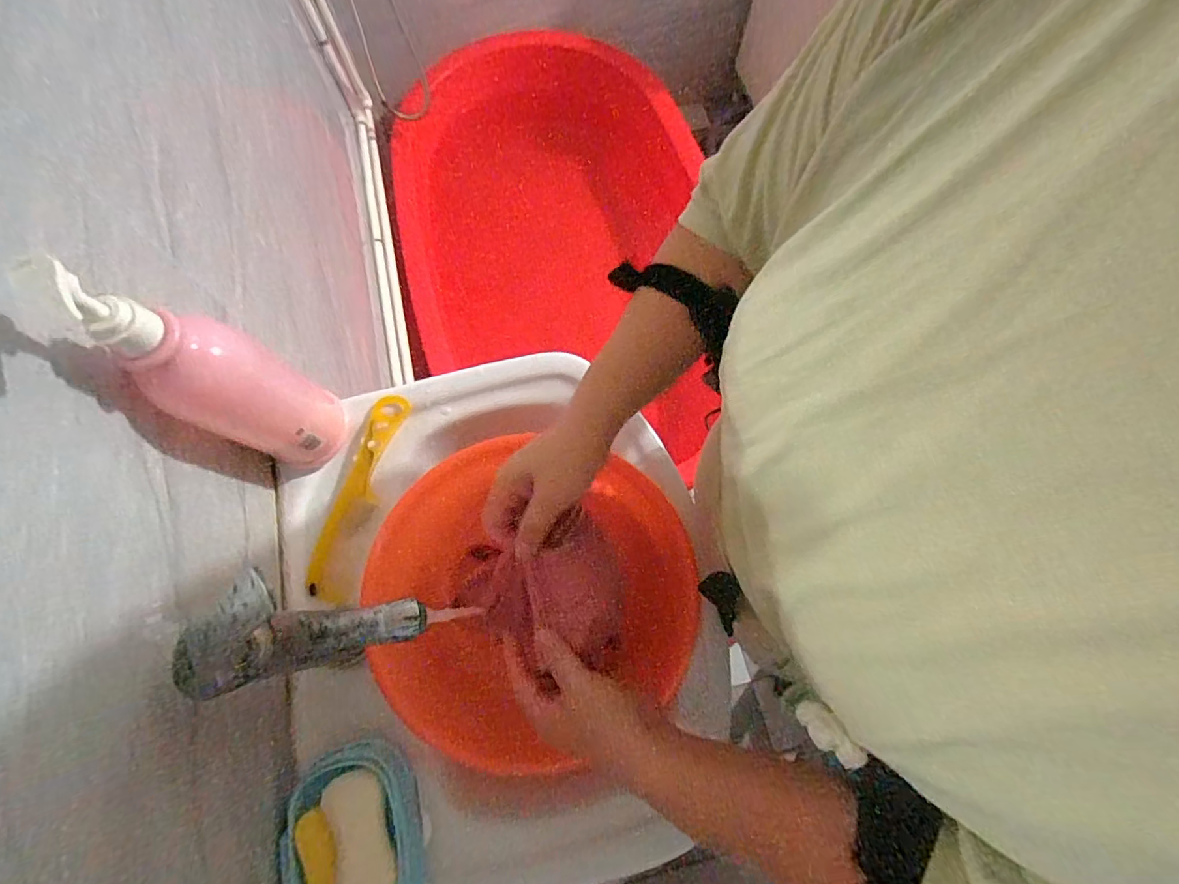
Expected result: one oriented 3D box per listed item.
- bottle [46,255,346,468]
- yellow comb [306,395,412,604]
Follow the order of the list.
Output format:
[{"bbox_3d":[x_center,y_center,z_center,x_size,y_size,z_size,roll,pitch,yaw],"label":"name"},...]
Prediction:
[{"bbox_3d":[-0.282,-0.048,0.412,0.072,0.264,0.070,-23,73,-8],"label":"bottle"},{"bbox_3d":[-0.231,0.052,0.521,0.041,0.006,0.208,16,75,-14],"label":"yellow comb"}]

